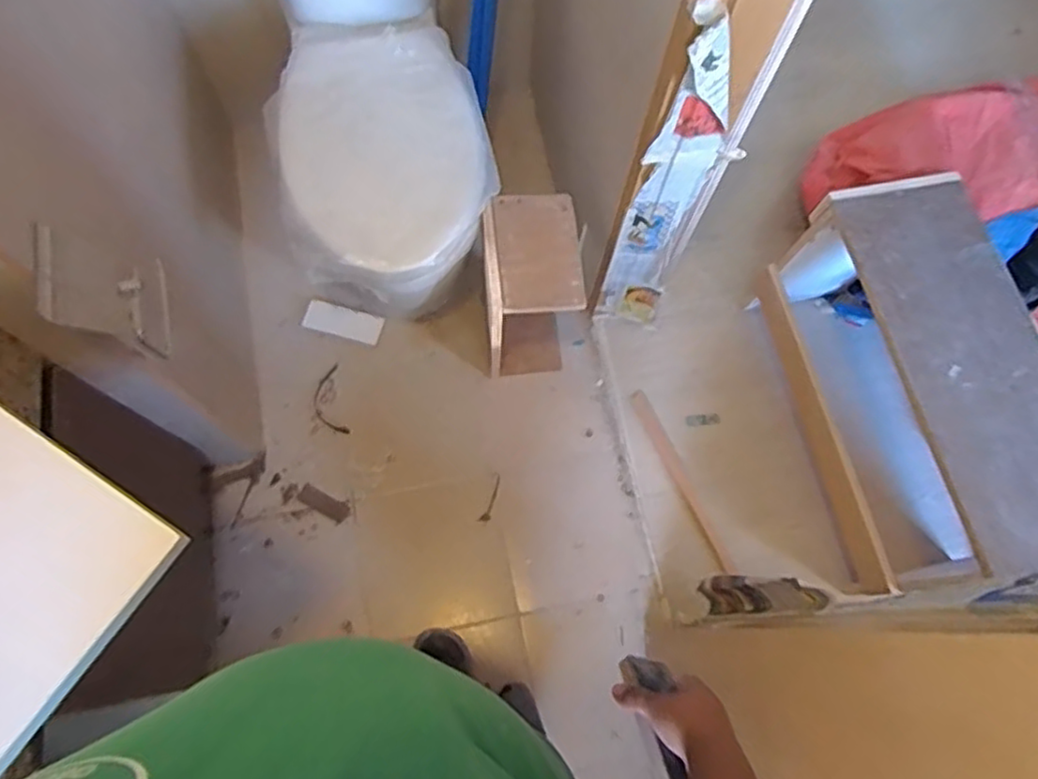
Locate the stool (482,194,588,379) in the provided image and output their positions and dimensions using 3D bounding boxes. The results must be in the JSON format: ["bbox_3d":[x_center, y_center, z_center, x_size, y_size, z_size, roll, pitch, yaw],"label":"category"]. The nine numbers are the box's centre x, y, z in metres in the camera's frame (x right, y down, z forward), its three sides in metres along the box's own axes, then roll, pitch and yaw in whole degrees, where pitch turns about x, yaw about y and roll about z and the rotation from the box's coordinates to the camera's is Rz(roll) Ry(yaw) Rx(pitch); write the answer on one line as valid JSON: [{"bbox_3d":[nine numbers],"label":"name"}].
[{"bbox_3d":[0.020,-0.197,1.405,0.173,0.387,0.226,-4,71,-4],"label":"stool"}]

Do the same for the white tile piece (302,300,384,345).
[{"bbox_3d":[-0.408,-0.154,1.564,0.177,0.014,0.067,14,96,1],"label":"white tile piece"}]

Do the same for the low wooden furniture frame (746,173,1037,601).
[{"bbox_3d":[0.725,-0.009,1.304,0.291,0.453,0.670,-11,71,-6],"label":"low wooden furniture frame"}]

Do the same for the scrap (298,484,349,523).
[{"bbox_3d":[-0.419,0.246,1.451,0.108,0.015,0.040,28,72,7],"label":"scrap"}]

